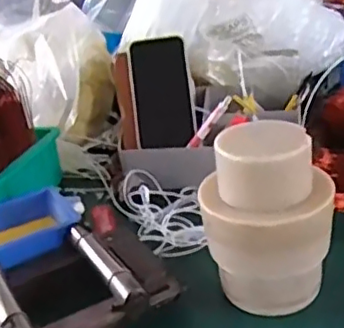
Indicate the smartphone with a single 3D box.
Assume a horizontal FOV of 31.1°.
[{"bbox_3d":[-0.012,-0.090,0.770,0.068,0.142,0.016,-7,-11,1],"label":"smartphone"}]

